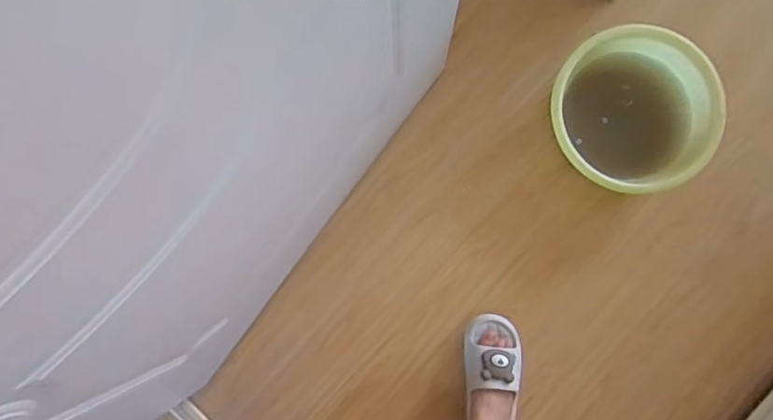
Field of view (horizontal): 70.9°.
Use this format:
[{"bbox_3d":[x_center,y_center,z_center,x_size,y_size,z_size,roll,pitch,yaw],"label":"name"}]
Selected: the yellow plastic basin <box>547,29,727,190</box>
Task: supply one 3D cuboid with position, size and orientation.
[{"bbox_3d":[0.482,-0.196,1.086,0.296,0.136,0.298,0,88,0],"label":"yellow plastic basin"}]

